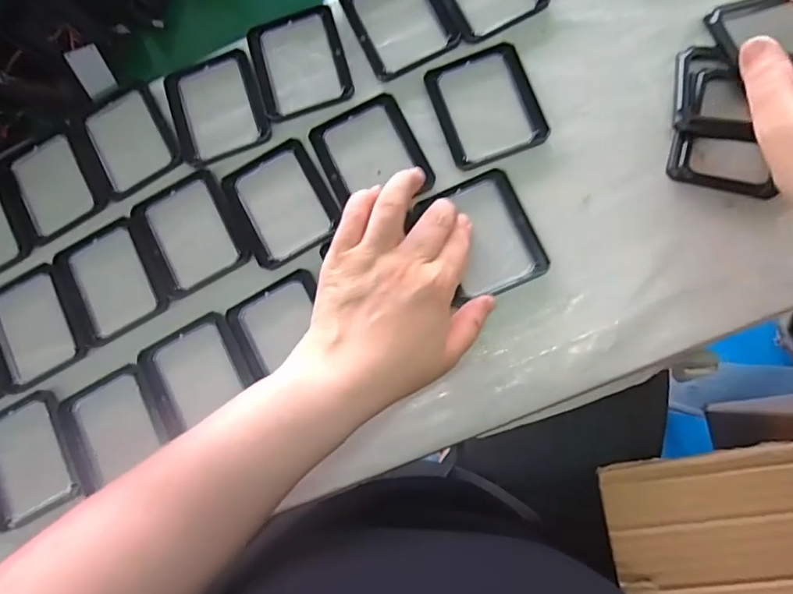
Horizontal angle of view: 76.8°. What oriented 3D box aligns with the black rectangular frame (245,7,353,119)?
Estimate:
[{"bbox_3d":[-0.072,-0.173,0.367,0.066,0.004,0.080,-16,78,5],"label":"black rectangular frame"}]

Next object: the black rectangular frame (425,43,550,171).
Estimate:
[{"bbox_3d":[0.062,-0.134,0.347,0.068,0.004,0.082,-19,78,4],"label":"black rectangular frame"}]

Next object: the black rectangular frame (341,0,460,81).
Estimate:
[{"bbox_3d":[0.001,-0.206,0.366,0.066,0.004,0.082,-26,77,3],"label":"black rectangular frame"}]

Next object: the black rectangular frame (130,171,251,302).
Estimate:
[{"bbox_3d":[-0.149,-0.045,0.359,0.067,0.004,0.080,-27,77,2],"label":"black rectangular frame"}]

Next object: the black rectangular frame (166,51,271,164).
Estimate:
[{"bbox_3d":[-0.134,-0.141,0.370,0.069,0.004,0.082,-20,78,4],"label":"black rectangular frame"}]

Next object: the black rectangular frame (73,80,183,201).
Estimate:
[{"bbox_3d":[-0.202,-0.120,0.377,0.065,0.013,0.088,-29,77,2],"label":"black rectangular frame"}]

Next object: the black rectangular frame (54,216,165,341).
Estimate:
[{"bbox_3d":[-0.210,-0.012,0.362,0.064,0.004,0.079,-29,77,2],"label":"black rectangular frame"}]

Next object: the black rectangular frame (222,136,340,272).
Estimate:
[{"bbox_3d":[-0.082,-0.067,0.356,0.067,0.006,0.079,-30,77,2],"label":"black rectangular frame"}]

